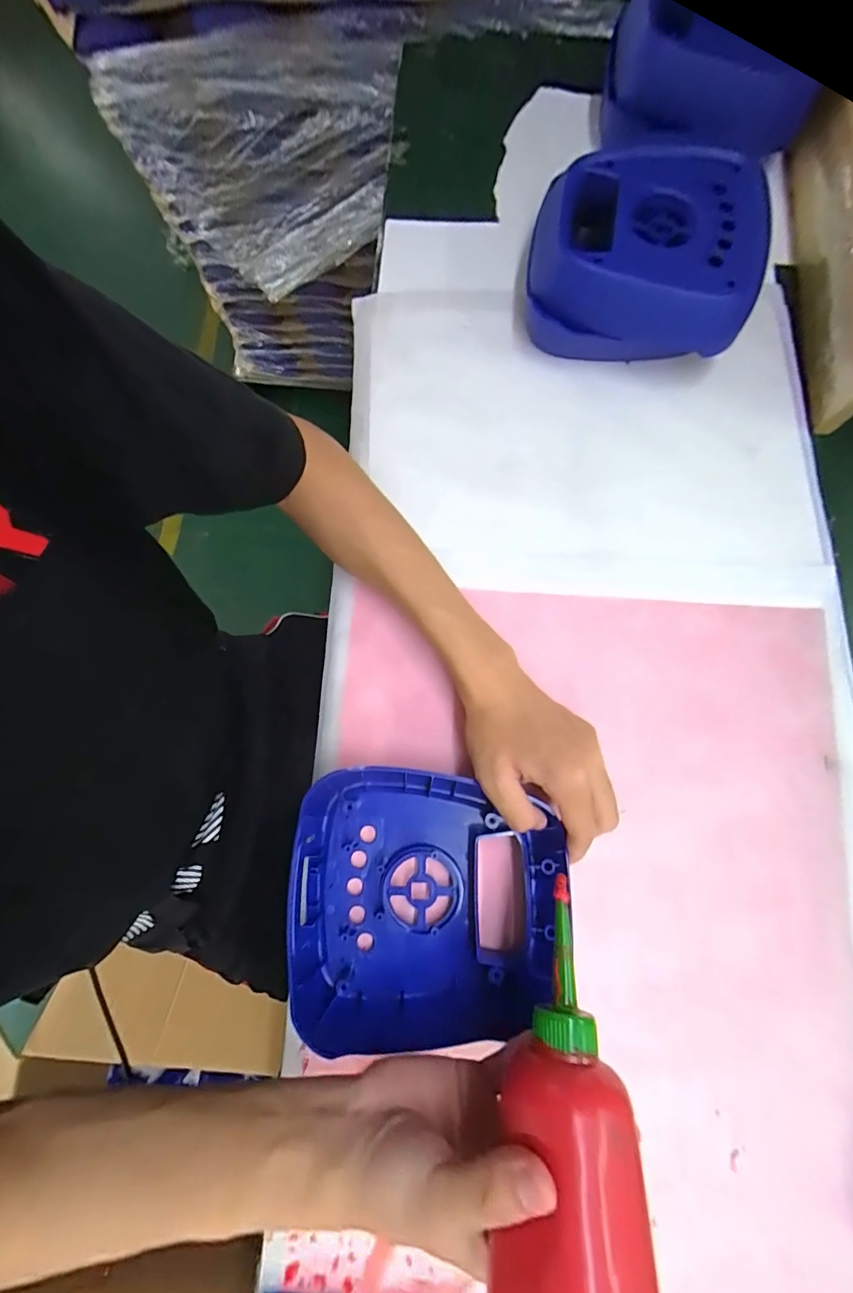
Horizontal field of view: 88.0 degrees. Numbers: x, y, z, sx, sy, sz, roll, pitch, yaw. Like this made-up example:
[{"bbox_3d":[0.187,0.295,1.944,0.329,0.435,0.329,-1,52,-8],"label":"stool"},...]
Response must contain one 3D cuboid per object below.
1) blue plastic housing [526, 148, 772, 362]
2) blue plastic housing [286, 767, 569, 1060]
[{"bbox_3d":[0.192,-0.351,0.386,0.180,0.072,0.195,11,79,3],"label":"blue plastic housing"},{"bbox_3d":[0.000,0.177,0.299,0.182,0.036,0.175,5,79,2],"label":"blue plastic housing"}]

